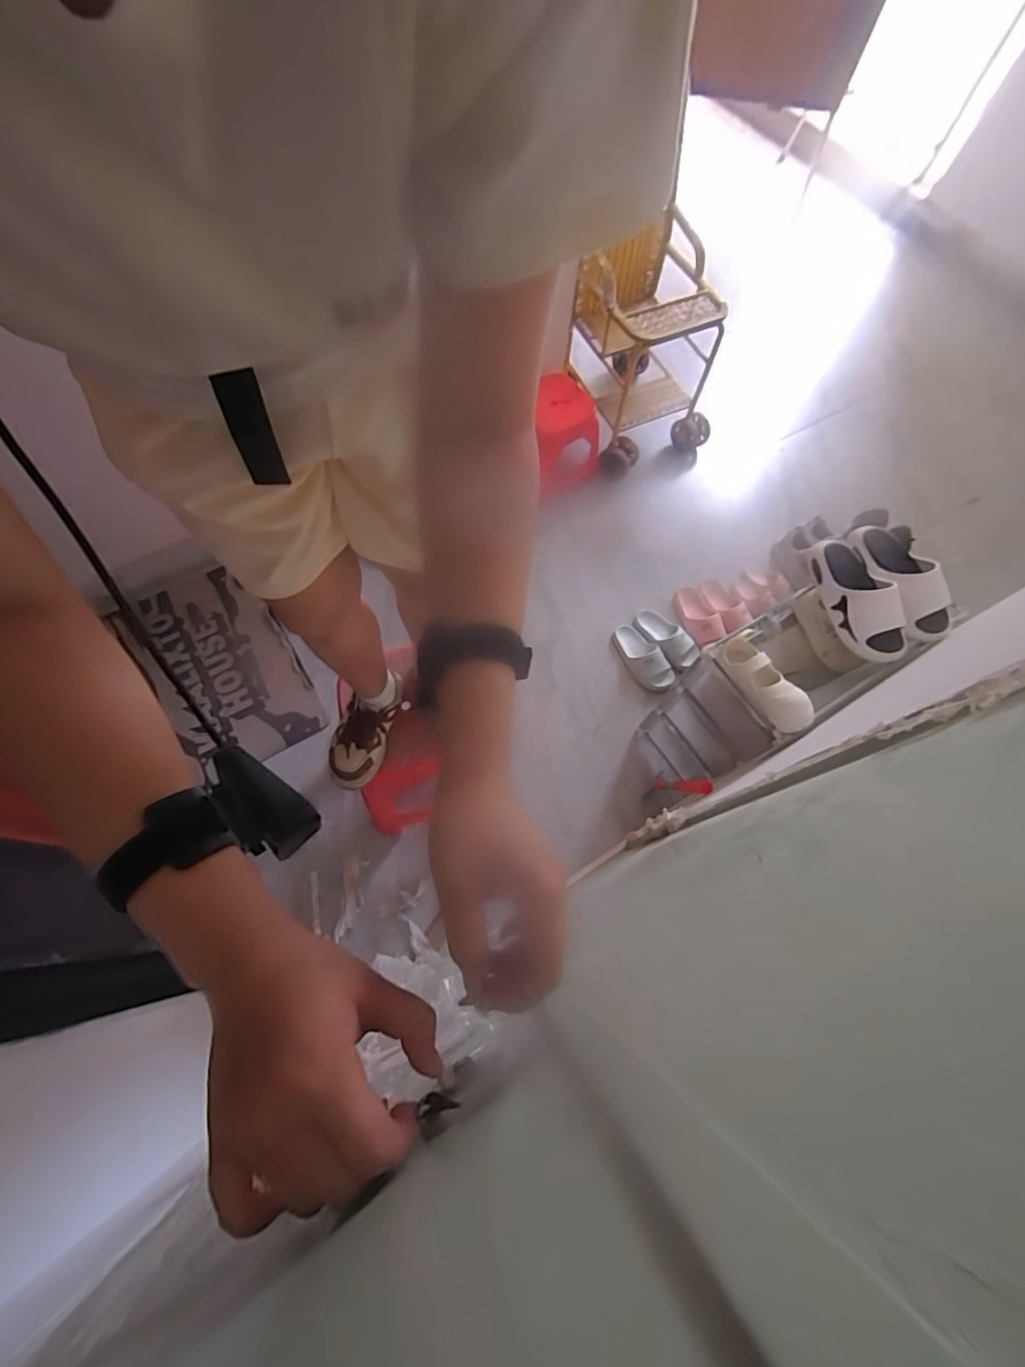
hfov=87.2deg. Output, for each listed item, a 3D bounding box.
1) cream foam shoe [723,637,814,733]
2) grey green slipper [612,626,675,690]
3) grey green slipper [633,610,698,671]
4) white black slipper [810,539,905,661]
[{"bbox_3d":[0.527,-0.002,1.134,0.093,0.063,0.238,-23,69,-12],"label":"cream foam shoe"},{"bbox_3d":[0.416,-0.086,1.733,0.104,0.070,0.248,-35,72,-16],"label":"grey green slipper"},{"bbox_3d":[0.503,-0.154,1.753,0.125,0.060,0.237,-30,71,-15],"label":"grey green slipper"},{"bbox_3d":[0.766,-0.191,1.194,0.127,0.075,0.301,-12,67,-8],"label":"white black slipper"}]

